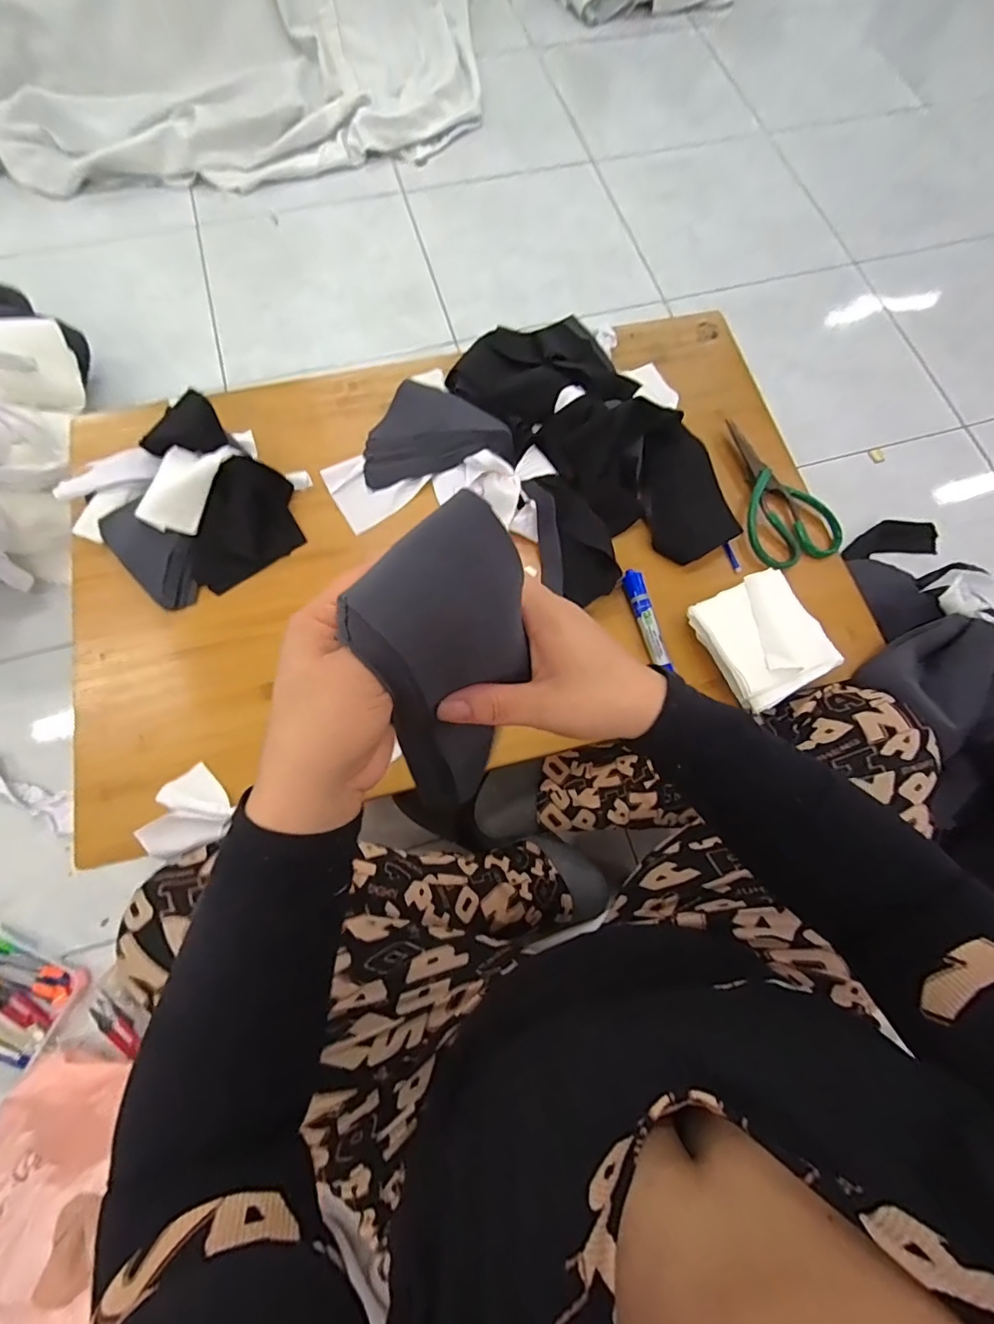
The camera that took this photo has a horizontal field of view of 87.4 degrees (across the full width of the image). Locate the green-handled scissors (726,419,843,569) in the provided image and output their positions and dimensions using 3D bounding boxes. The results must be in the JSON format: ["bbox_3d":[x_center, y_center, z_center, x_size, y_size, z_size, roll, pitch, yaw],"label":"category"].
[{"bbox_3d":[0.296,-0.184,0.569,0.096,0.020,0.176,-24,76,-9],"label":"green-handled scissors"}]

